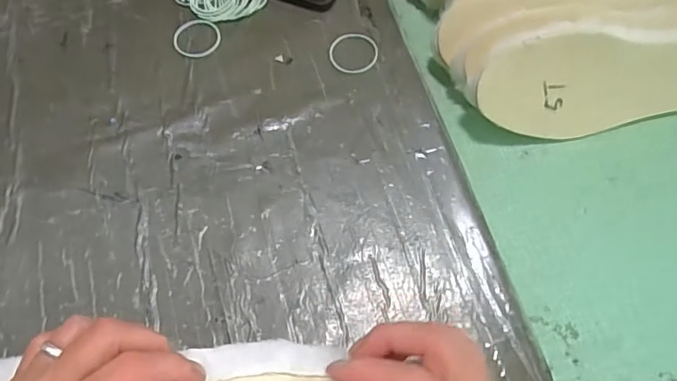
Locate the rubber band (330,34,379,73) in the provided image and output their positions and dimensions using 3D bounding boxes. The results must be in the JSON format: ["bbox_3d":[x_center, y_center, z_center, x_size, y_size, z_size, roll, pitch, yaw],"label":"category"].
[{"bbox_3d":[0.013,-0.120,0.442,0.042,0.004,0.040,-1,67,2],"label":"rubber band"}]

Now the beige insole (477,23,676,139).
[{"bbox_3d":[0.248,-0.098,0.446,0.267,0.092,0.016,-8,29,-9],"label":"beige insole"}]

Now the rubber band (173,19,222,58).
[{"bbox_3d":[-0.128,-0.138,0.460,0.041,0.004,0.041,-1,67,2],"label":"rubber band"}]

